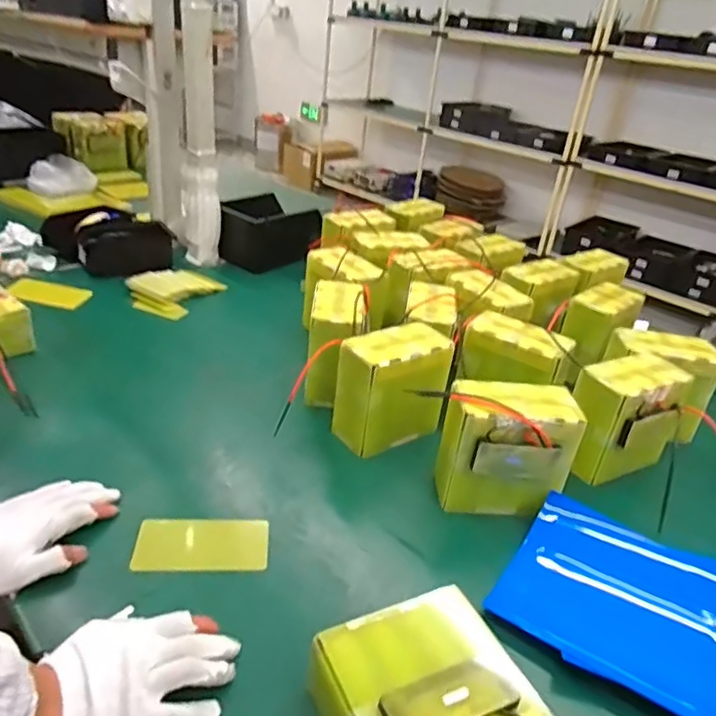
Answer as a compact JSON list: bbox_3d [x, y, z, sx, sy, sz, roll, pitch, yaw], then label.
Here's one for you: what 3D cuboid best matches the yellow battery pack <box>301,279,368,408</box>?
[{"bbox_3d":[-0.034,-0.013,0.887,0.079,0.151,0.133,7,30,1],"label":"yellow battery pack"}]

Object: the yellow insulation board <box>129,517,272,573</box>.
[{"bbox_3d":[-0.164,0.196,0.629,0.134,0.005,0.066,2,35,-7],"label":"yellow insulation board"}]

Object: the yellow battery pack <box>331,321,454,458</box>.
[{"bbox_3d":[0.044,0.048,0.811,0.143,0.156,0.079,-15,36,-32],"label":"yellow battery pack"}]

